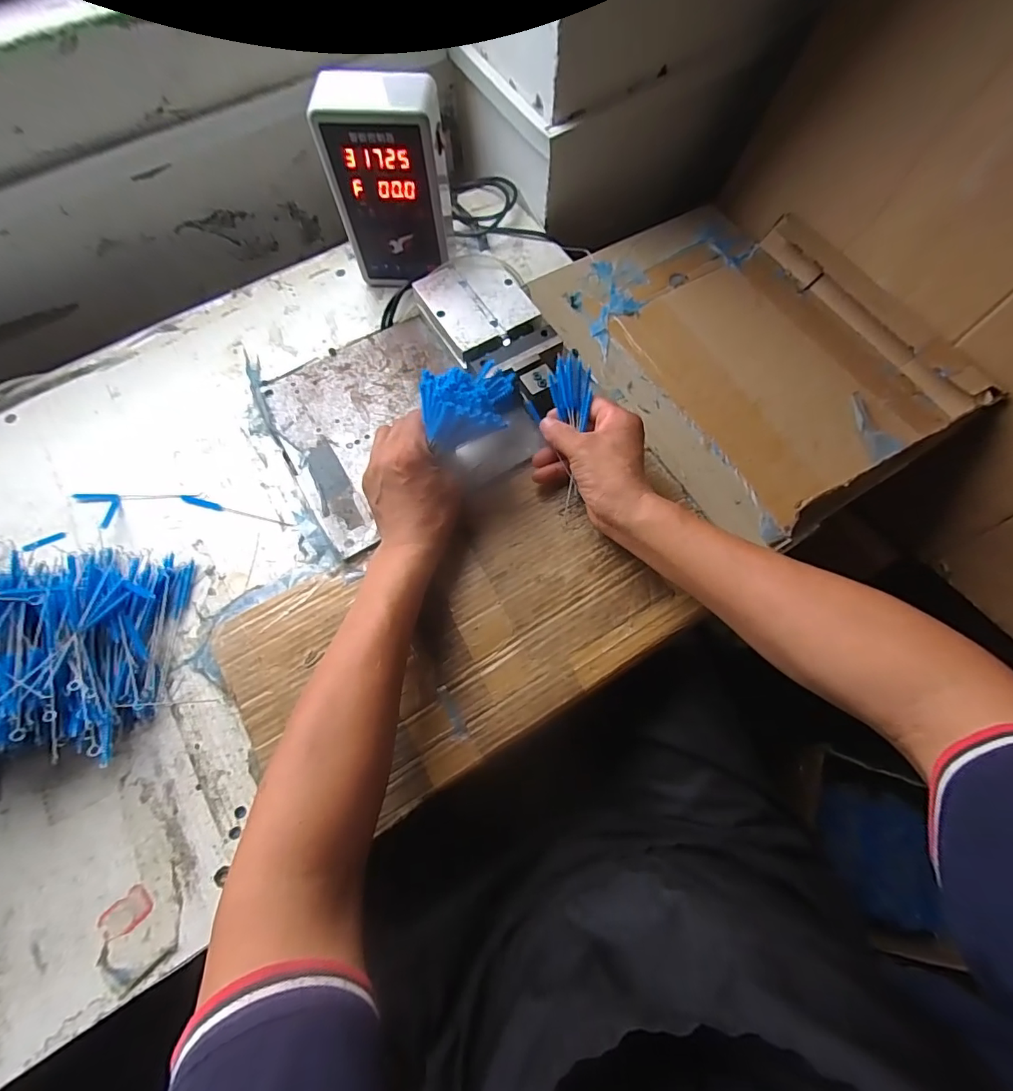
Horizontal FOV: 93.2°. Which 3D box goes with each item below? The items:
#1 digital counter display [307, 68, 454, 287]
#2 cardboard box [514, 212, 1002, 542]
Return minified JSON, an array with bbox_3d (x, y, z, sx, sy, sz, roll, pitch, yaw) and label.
[{"bbox_3d":[-0.115,-0.358,0.493,0.110,0.187,0.061,3,69,3],"label":"digital counter display"},{"bbox_3d":[0.264,-0.228,0.536,0.343,0.036,0.409,-30,71,-10],"label":"cardboard box"}]

